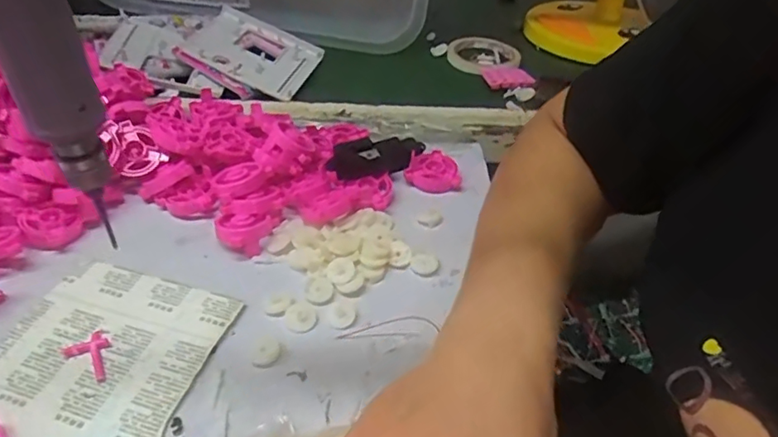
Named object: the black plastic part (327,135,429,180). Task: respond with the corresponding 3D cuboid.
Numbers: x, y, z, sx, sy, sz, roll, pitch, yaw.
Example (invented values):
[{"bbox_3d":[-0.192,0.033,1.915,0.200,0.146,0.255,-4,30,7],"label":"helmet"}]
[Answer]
[{"bbox_3d":[-0.011,-0.066,0.564,0.104,0.021,0.034,-19,46,-24],"label":"black plastic part"}]

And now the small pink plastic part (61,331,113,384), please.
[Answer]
[{"bbox_3d":[-0.209,0.098,0.399,0.030,0.005,0.041,-20,46,-25],"label":"small pink plastic part"}]

